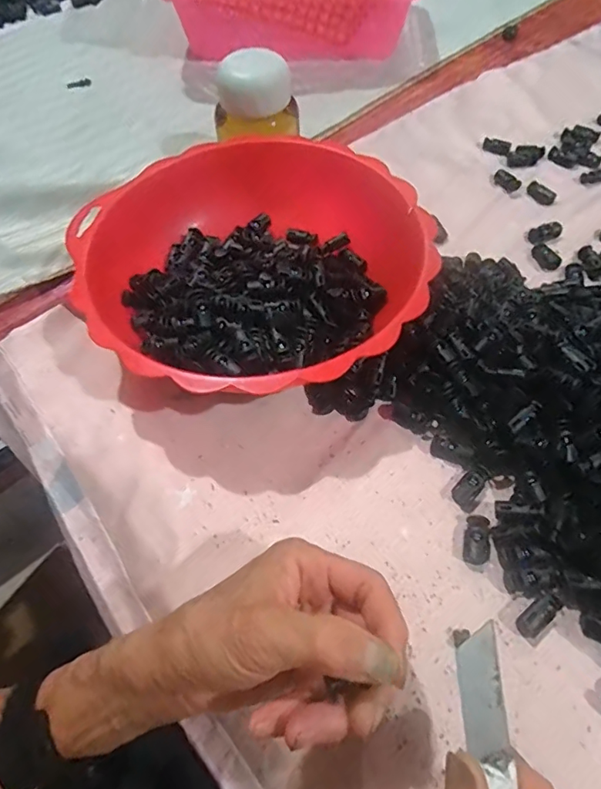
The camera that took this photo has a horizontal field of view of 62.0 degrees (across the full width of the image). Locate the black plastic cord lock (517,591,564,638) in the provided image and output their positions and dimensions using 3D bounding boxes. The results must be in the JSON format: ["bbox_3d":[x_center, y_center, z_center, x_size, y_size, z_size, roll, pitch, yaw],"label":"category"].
[{"bbox_3d":[0.130,0.120,0.271,0.027,0.009,0.013,-33,62,-17],"label":"black plastic cord lock"}]

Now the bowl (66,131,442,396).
[{"bbox_3d":[-0.028,-0.089,0.376,0.236,0.073,0.229,-1,58,1],"label":"bowl"}]

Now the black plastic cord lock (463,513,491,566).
[{"bbox_3d":[0.105,0.086,0.297,0.015,0.007,0.029,11,59,9],"label":"black plastic cord lock"}]

